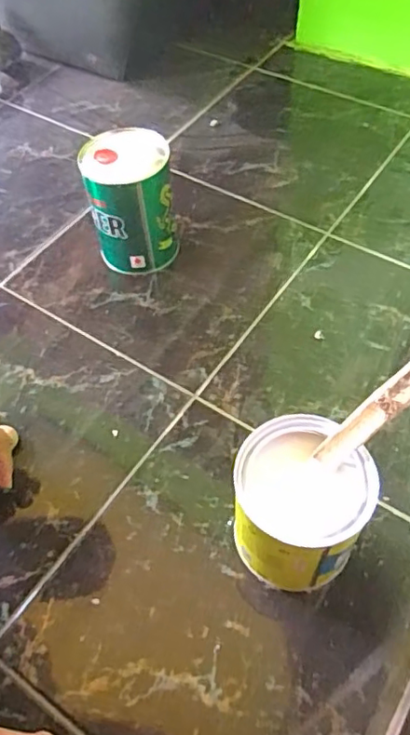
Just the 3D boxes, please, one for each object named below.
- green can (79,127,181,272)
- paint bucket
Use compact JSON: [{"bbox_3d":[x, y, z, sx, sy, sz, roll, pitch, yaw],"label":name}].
[{"bbox_3d":[-0.086,-0.190,0.695,0.096,0.142,0.098,-2,54,2],"label":"green can"},{"bbox_3d":[0.077,0.117,0.482,0.101,0.120,0.102,-2,54,2],"label":"paint bucket"}]

